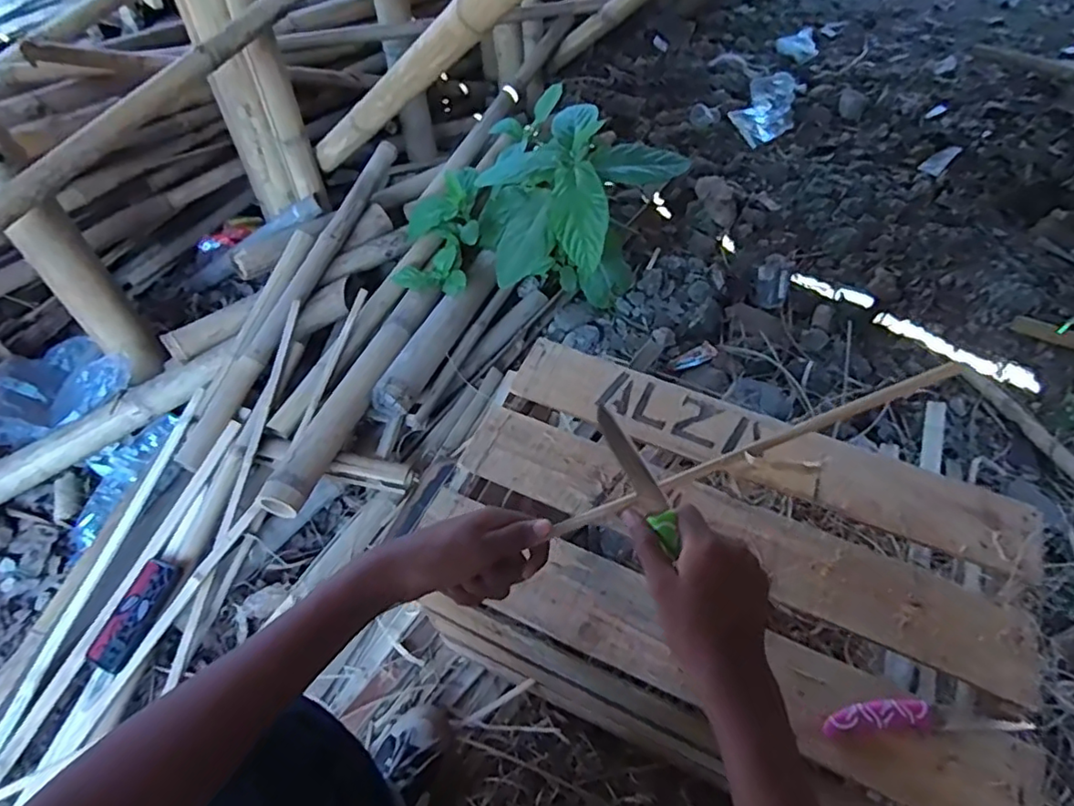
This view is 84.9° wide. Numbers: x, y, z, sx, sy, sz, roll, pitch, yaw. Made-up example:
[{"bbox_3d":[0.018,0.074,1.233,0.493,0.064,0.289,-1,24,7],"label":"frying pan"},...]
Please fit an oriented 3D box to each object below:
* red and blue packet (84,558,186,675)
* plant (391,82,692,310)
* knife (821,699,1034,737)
[{"bbox_3d":[-0.636,0.335,0.930,0.079,0.007,0.166,18,63,18],"label":"red and blue packet"},{"bbox_3d":[-0.049,-0.410,1.323,0.530,0.340,0.495,-37,59,-25],"label":"plant"},{"bbox_3d":[0.339,0.276,0.517,0.175,0.018,0.025,-2,51,1],"label":"knife"}]

